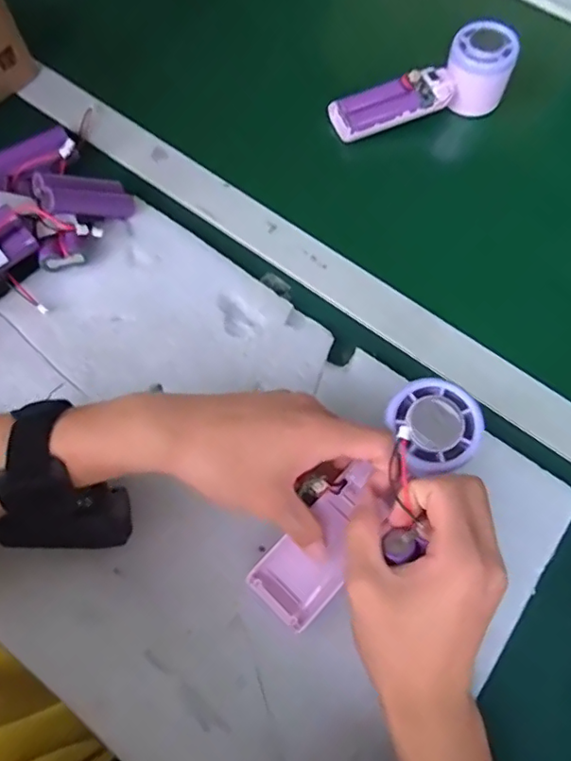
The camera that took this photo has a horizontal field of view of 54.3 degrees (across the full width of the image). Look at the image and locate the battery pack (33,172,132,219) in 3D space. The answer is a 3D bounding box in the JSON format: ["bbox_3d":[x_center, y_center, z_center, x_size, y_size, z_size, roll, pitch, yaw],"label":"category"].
[{"bbox_3d":[-0.151,-0.139,0.423,0.076,0.017,0.031,-5,62,-42],"label":"battery pack"}]

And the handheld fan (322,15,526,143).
[{"bbox_3d":[0.119,-0.265,0.492,0.160,0.056,0.049,-17,69,-10],"label":"handheld fan"}]

